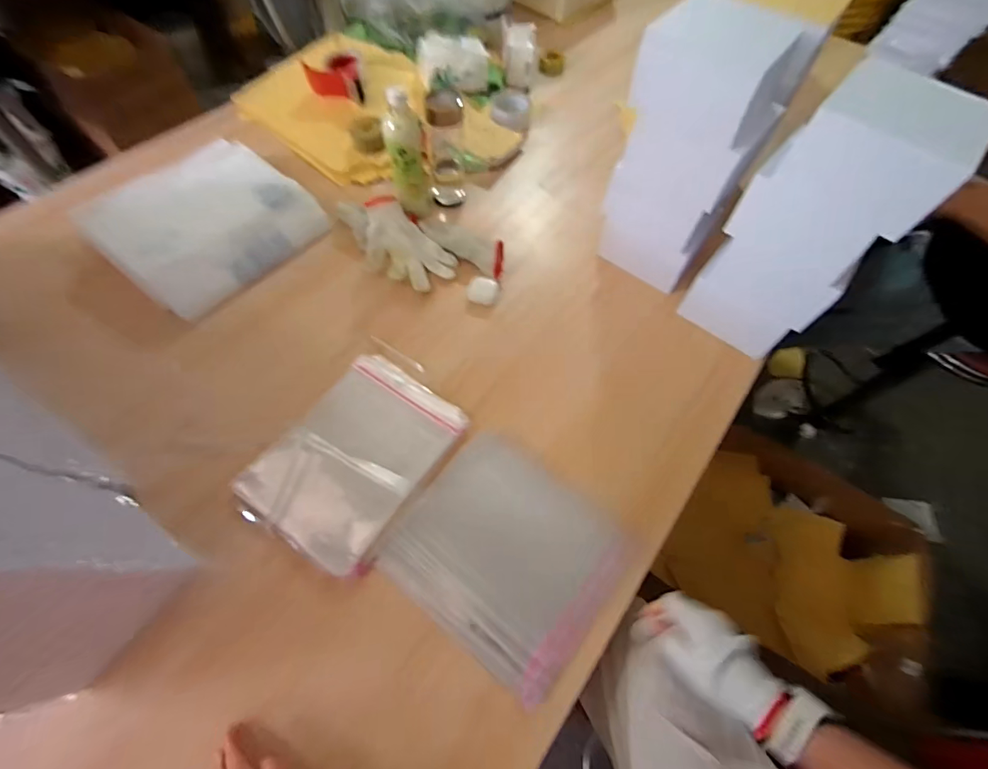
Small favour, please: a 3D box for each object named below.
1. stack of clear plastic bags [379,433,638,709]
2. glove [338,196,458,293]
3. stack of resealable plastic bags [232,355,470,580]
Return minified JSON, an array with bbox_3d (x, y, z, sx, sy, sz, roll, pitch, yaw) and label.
[{"bbox_3d":[0.016,0.208,0.553,0.253,0.035,0.224,35,65,16],"label":"stack of clear plastic bags"},{"bbox_3d":[-0.179,-0.258,0.774,0.127,0.051,0.225,-40,70,-22],"label":"glove"},{"bbox_3d":[-0.179,0.094,0.589,0.190,0.019,0.261,34,65,7],"label":"stack of resealable plastic bags"}]

